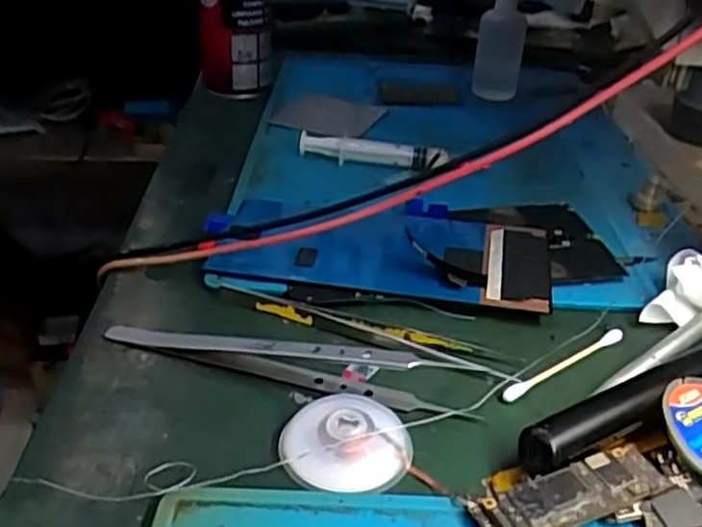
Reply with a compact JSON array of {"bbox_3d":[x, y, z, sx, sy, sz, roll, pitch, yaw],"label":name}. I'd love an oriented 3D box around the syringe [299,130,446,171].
[{"bbox_3d":[0.014,-0.069,0.456,0.093,0.019,0.016,5,32,5],"label":"syringe"}]

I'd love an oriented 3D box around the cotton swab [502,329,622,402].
[{"bbox_3d":[0.088,0.040,0.296,0.070,0.004,0.006,-21,38,-32],"label":"cotton swab"}]

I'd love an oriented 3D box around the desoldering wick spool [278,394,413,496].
[{"bbox_3d":[-0.002,0.061,0.254,0.044,0.008,0.042,1,32,-1],"label":"desoldering wick spool"}]

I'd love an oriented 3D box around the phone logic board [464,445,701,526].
[{"bbox_3d":[0.077,0.079,0.226,0.074,0.007,0.045,-5,44,-11],"label":"phone logic board"}]

